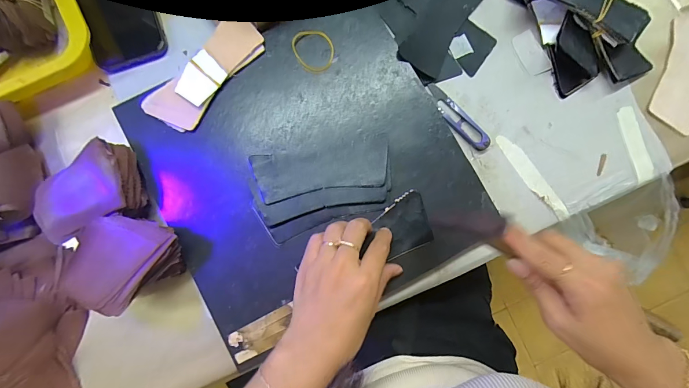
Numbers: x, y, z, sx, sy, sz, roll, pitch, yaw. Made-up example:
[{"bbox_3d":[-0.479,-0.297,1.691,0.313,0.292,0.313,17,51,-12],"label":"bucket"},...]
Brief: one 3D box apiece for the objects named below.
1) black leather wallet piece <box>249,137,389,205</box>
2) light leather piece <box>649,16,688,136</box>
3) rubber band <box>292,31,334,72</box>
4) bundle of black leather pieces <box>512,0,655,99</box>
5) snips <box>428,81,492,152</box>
[{"bbox_3d":[-0.022,-0.025,0.344,0.136,0.010,0.049,-8,86,-2],"label":"black leather wallet piece"},{"bbox_3d":[0.384,-0.139,0.382,0.046,0.006,0.136,19,85,0],"label":"light leather piece"},{"bbox_3d":[-0.033,-0.153,0.359,0.042,0.004,0.045,-9,86,-2],"label":"rubber band"},{"bbox_3d":[0.265,-0.197,0.368,0.128,0.041,0.153,-15,86,-2],"label":"bundle of black leather pieces"},{"bbox_3d":[0.126,-0.086,0.374,0.022,0.009,0.093,-42,87,-4],"label":"snips"}]

